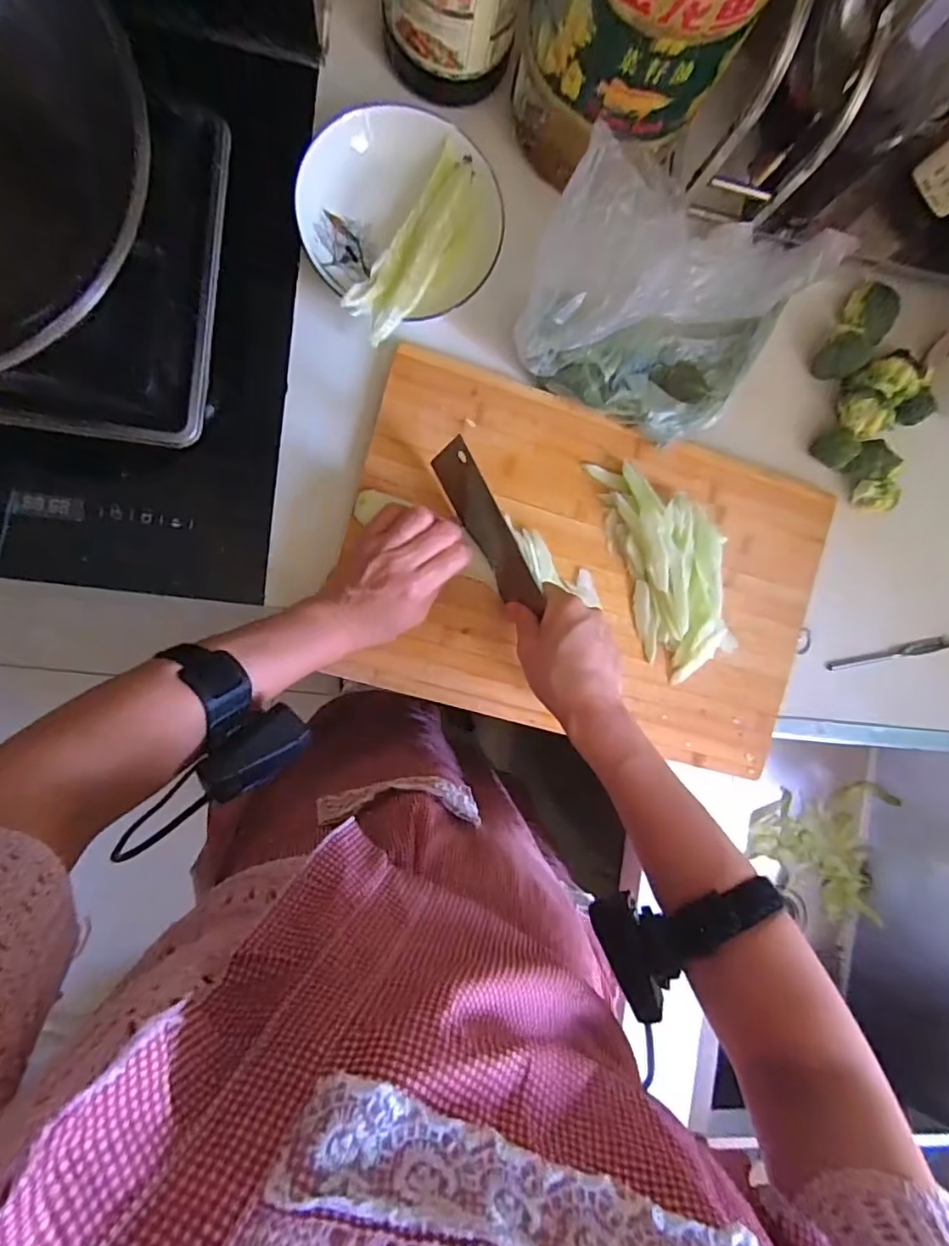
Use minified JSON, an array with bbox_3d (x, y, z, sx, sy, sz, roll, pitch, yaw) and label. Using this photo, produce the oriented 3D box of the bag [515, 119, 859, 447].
[{"bbox_3d":[0.184,-0.273,0.499,0.273,0.092,0.193,9,92,-9],"label":"bag"}]

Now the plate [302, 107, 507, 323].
[{"bbox_3d":[-0.059,-0.357,0.492,0.164,0.051,0.159,0,93,-9],"label":"plate"}]

